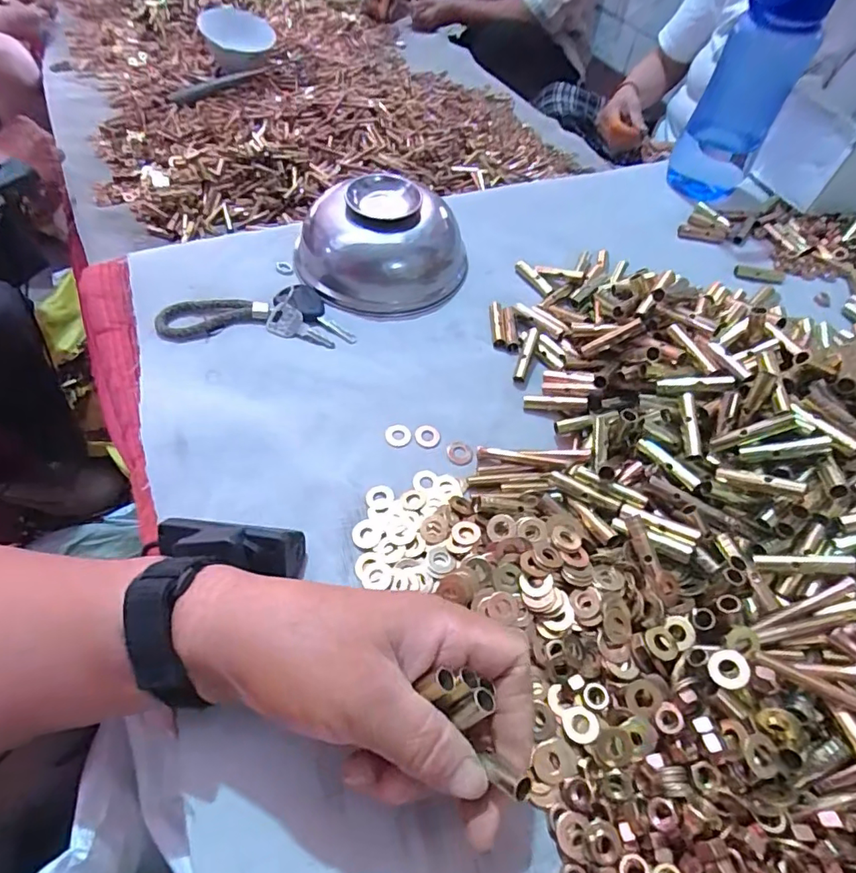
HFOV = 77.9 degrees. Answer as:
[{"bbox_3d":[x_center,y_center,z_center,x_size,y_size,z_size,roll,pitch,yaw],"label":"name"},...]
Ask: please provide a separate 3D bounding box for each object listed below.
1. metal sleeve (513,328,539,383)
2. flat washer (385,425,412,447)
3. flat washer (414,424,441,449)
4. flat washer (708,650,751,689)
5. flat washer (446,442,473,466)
[{"bbox_3d":[0.073,-0.061,0.390,0.008,0.006,0.045,18,71,9],"label":"metal sleeve"},{"bbox_3d":[-0.019,-0.001,0.346,0.017,0.004,0.016,5,54,-1],"label":"flat washer"},{"bbox_3d":[0.000,0.000,0.350,0.016,0.004,0.018,11,54,4],"label":"flat washer"},{"bbox_3d":[0.138,0.107,0.243,0.017,0.004,0.016,-13,52,16],"label":"flat washer"},{"bbox_3d":[0.021,0.011,0.347,0.016,0.004,0.016,2,54,-3],"label":"flat washer"}]

